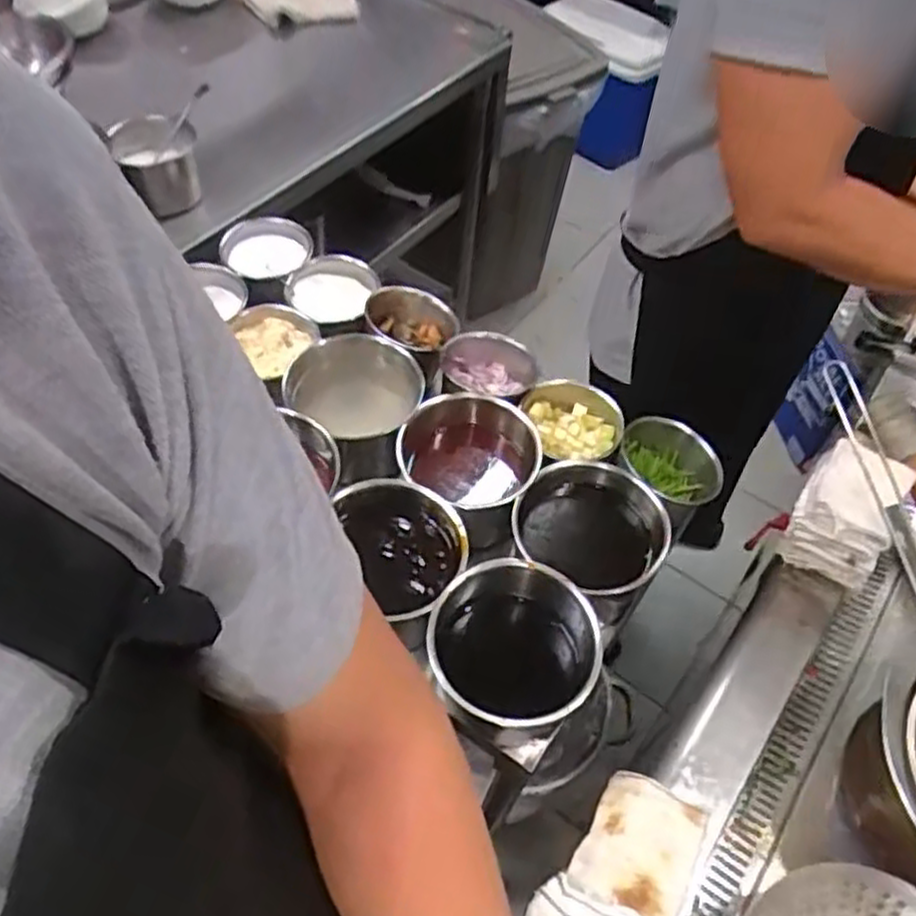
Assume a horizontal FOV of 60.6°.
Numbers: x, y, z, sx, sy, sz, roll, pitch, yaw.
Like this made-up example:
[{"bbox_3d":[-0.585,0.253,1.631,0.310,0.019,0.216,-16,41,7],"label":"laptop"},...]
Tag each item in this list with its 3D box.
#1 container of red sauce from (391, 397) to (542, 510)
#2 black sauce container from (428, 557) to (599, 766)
[{"bbox_3d":[0.008,0.012,0.891,0.156,0.096,0.144,8,54,1],"label":"container of red sauce"},{"bbox_3d":[0.055,0.205,0.787,0.151,0.164,0.161,-17,58,-16],"label":"black sauce container"}]

